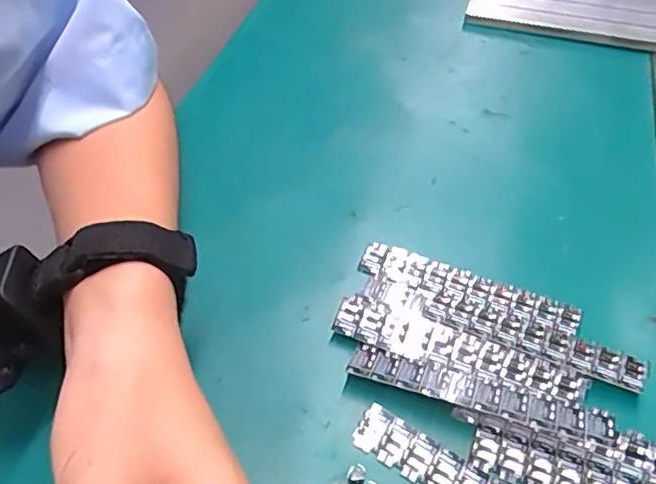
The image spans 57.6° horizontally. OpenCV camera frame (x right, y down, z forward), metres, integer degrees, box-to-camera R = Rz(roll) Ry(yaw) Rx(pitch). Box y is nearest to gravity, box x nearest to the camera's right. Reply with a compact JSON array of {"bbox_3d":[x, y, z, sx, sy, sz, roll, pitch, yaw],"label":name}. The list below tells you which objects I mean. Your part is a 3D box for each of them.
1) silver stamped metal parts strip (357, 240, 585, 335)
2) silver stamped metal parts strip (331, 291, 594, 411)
[{"bbox_3d":[0.069,0.022,0.297,0.108,0.004,0.024,21,51,15],"label":"silver stamped metal parts strip"},{"bbox_3d":[0.057,0.050,0.270,0.110,0.011,0.021,18,51,13],"label":"silver stamped metal parts strip"}]

